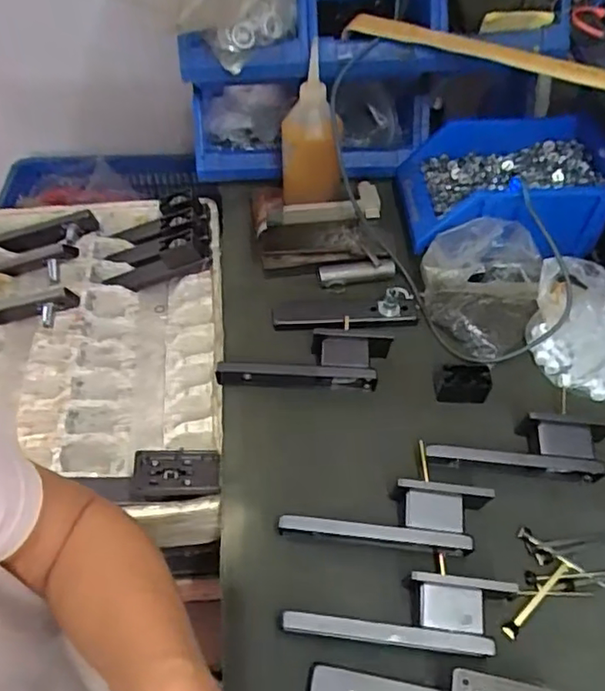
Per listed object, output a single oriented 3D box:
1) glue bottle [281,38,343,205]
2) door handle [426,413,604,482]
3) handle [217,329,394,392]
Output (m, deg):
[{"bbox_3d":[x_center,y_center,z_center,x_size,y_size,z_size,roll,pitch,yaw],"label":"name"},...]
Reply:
[{"bbox_3d":[0.011,-0.259,0.722,0.072,0.152,0.090,-2,52,-1],"label":"glue bottle"},{"bbox_3d":[0.211,0.098,0.582,0.182,0.042,0.058,2,52,3],"label":"door handle"},{"bbox_3d":[0.003,0.011,0.635,0.180,0.035,0.065,1,52,2],"label":"handle"}]

